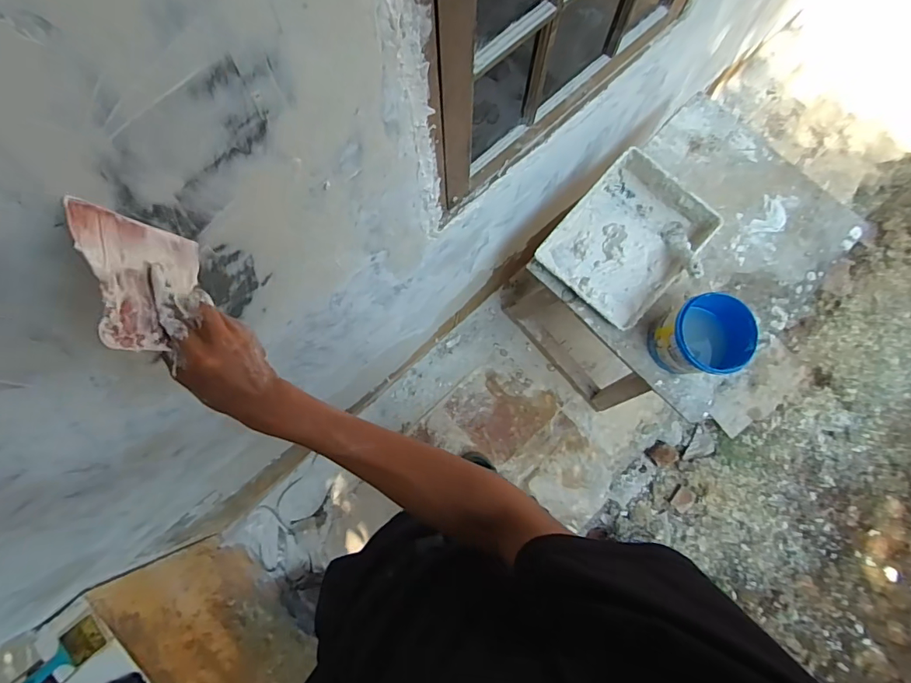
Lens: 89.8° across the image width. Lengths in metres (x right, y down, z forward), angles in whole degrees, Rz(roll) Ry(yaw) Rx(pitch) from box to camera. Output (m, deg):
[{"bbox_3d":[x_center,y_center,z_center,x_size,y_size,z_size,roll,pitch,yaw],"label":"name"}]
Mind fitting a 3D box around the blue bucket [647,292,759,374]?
[{"bbox_3d":[0.530,-0.002,1.000,0.158,0.175,0.155,0,78,1],"label":"blue bucket"}]

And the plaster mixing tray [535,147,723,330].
[{"bbox_3d":[0.406,-0.236,1.072,0.290,0.073,0.351,42,82,9],"label":"plaster mixing tray"}]

